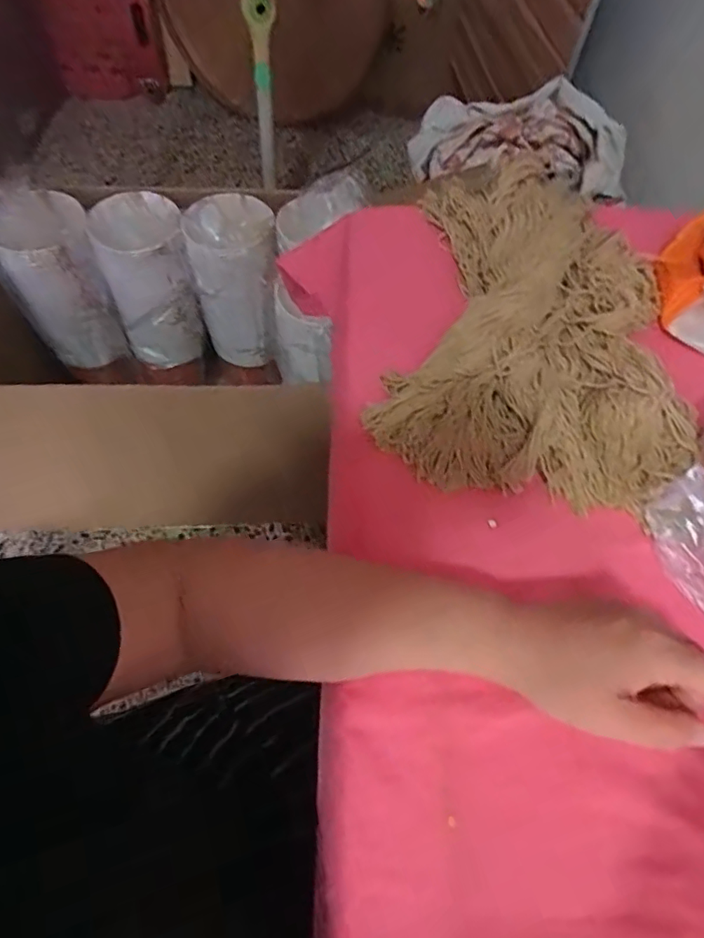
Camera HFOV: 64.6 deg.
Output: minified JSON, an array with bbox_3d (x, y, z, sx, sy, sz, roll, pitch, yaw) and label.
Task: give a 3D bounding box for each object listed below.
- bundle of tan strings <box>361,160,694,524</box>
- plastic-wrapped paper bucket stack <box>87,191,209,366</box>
[{"bbox_3d":[0.161,-0.122,0.461,0.245,0.060,0.320,15,60,5],"label":"bundle of tan strings"},{"bbox_3d":[-0.397,-0.355,1.121,0.158,0.308,0.140,-20,63,-15],"label":"plastic-wrapped paper bucket stack"}]

